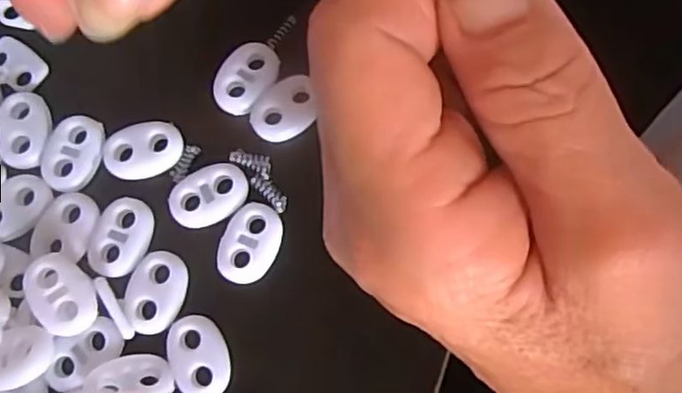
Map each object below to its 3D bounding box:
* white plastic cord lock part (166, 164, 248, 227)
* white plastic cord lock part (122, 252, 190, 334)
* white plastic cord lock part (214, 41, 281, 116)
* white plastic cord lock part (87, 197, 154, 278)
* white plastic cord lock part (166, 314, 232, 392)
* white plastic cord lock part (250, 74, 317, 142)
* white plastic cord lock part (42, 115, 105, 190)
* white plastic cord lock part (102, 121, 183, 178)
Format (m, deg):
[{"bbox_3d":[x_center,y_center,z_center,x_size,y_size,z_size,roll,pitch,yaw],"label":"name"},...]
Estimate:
[{"bbox_3d":[-0.037,-0.001,0.187,0.022,0.004,0.015,-27,80,-5],"label":"white plastic cord lock part"},{"bbox_3d":[-0.051,0.026,0.182,0.015,0.004,0.022,16,79,3],"label":"white plastic cord lock part"},{"bbox_3d":[-0.028,-0.036,0.195,0.016,0.004,0.023,36,81,7],"label":"white plastic cord lock part"},{"bbox_3d":[-0.062,0.011,0.186,0.016,0.004,0.023,16,79,3],"label":"white plastic cord lock part"},{"bbox_3d":[-0.038,0.043,0.179,0.015,0.004,0.022,-25,79,-5],"label":"white plastic cord lock part"},{"bbox_3d":[-0.016,-0.025,0.193,0.021,0.004,0.015,-34,80,-7],"label":"white plastic cord lock part"},{"bbox_3d":[-0.078,-0.013,0.191,0.016,0.004,0.022,15,79,3],"label":"white plastic cord lock part"},{"bbox_3d":[-0.057,-0.013,0.191,0.022,0.004,0.015,-6,78,-1],"label":"white plastic cord lock part"}]

